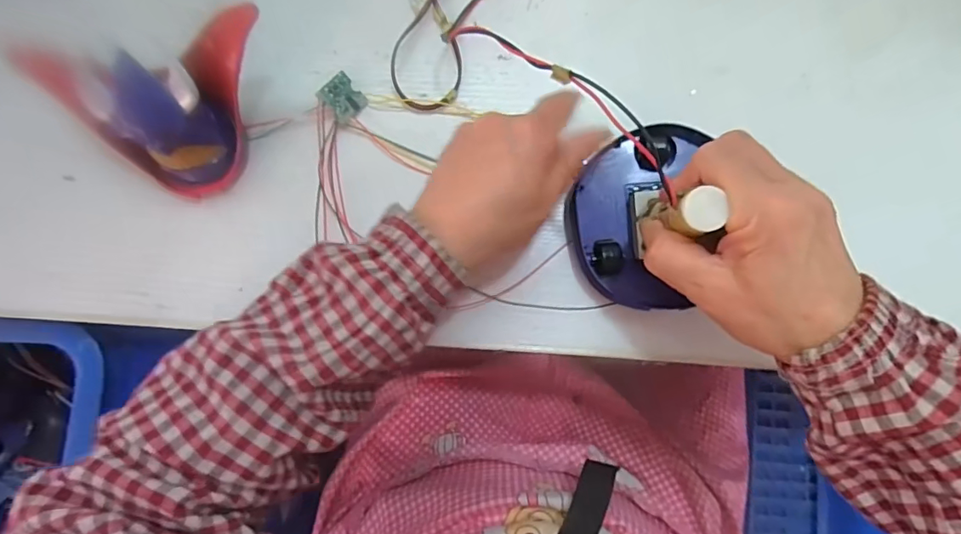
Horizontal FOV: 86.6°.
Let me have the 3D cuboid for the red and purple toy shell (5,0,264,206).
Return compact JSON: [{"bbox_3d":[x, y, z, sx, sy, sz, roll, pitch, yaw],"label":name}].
[{"bbox_3d":[-0.174,-0.088,0.300,0.109,0.043,0.097,-10,126,-1],"label":"red and purple toy shell"}]

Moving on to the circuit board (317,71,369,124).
[{"bbox_3d":[-0.089,-0.109,0.330,0.025,0.004,0.026,-51,118,-14],"label":"circuit board"}]

